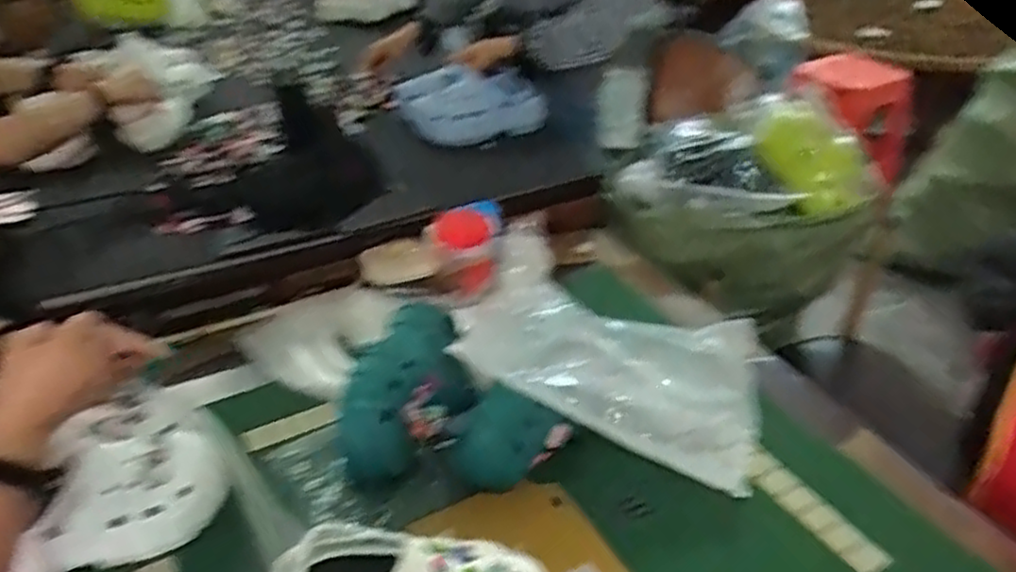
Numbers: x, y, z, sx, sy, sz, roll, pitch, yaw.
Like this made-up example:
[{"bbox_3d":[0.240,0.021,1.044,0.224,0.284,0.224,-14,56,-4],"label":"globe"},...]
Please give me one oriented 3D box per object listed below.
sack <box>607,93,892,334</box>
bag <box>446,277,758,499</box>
[{"bbox_3d":[0.416,-0.142,1.331,0.458,0.265,0.334,12,37,17],"label":"sack"},{"bbox_3d":[0.145,0.086,0.957,0.383,0.037,0.290,26,37,1],"label":"bag"}]

